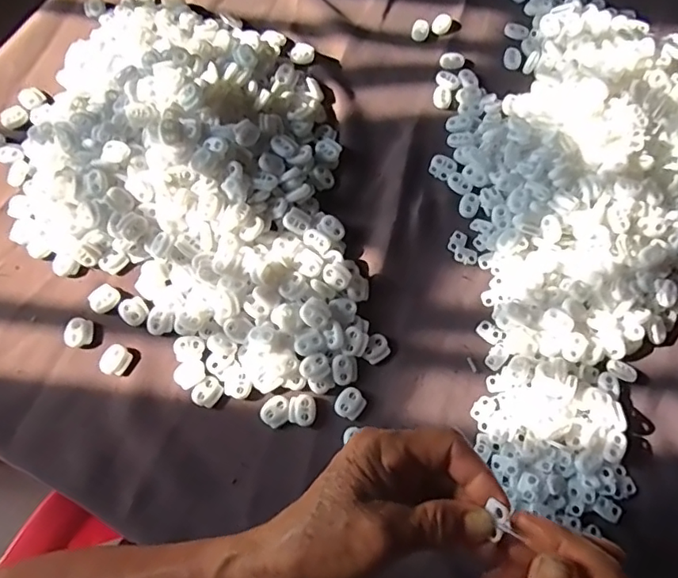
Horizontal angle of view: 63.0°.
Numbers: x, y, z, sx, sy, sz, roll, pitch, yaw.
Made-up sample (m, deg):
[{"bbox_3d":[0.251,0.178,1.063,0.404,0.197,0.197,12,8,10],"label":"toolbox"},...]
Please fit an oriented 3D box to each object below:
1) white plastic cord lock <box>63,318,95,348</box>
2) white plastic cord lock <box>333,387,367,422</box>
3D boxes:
[{"bbox_3d":[-0.197,0.033,0.421,0.020,0.009,0.023,3,71,-1],"label":"white plastic cord lock"},{"bbox_3d":[0.008,0.083,0.403,0.019,0.004,0.022,30,73,9],"label":"white plastic cord lock"}]

